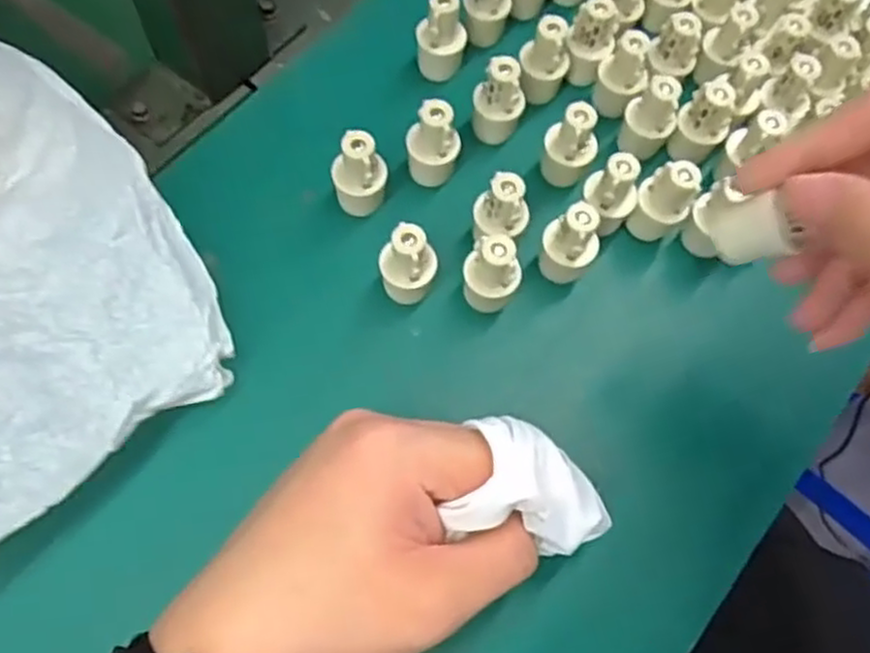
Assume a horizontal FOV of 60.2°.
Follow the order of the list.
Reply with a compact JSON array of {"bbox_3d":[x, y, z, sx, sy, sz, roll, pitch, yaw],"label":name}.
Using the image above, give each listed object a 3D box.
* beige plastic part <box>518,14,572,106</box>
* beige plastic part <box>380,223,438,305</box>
[{"bbox_3d":[0.053,-0.128,0.363,0.022,0.041,0.020,1,67,-2],"label":"beige plastic part"},{"bbox_3d":[-0.011,-0.025,0.317,0.022,0.043,0.018,13,67,3],"label":"beige plastic part"}]

